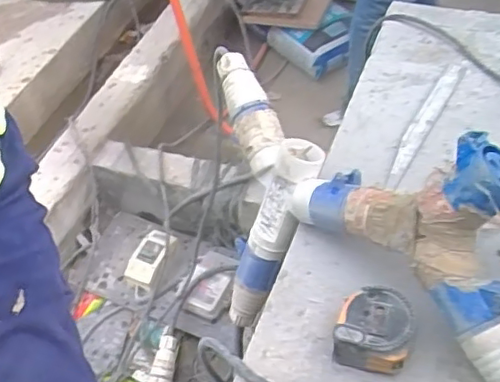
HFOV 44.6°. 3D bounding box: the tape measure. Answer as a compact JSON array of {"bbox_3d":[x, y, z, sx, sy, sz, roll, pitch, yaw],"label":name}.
[{"bbox_3d":[0.113,0.126,0.550,0.063,0.043,0.063,-3,46,3],"label":"tape measure"}]

